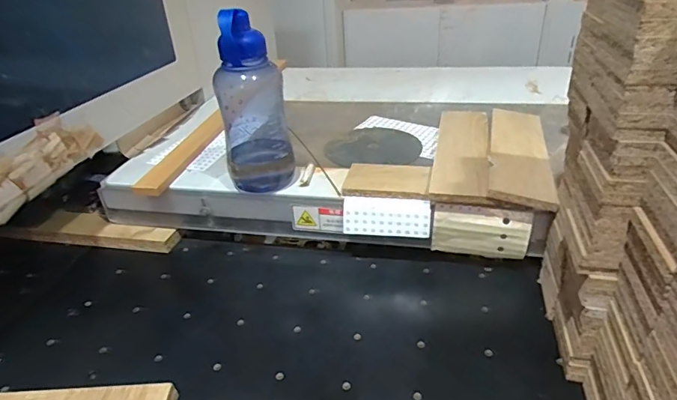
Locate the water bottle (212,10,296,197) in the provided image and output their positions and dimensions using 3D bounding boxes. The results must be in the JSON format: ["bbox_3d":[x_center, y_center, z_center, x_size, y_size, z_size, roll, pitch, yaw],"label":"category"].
[{"bbox_3d":[-0.134,-0.142,0.698,0.102,0.268,0.085,-9,31,-9],"label":"water bottle"}]

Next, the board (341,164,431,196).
[{"bbox_3d":[0.078,-0.031,0.721,0.134,0.016,0.090,4,31,13],"label":"board"}]

